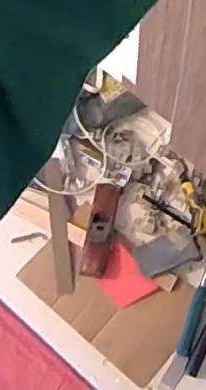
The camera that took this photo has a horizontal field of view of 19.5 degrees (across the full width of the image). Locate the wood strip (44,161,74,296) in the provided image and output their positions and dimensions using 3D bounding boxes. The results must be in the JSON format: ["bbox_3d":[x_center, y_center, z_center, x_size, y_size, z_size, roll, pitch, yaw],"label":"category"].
[{"bbox_3d":[-0.086,0.056,1.183,0.038,0.010,0.268,-7,68,-1],"label":"wood strip"}]

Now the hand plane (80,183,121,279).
[{"bbox_3d":[-0.003,0.059,1.150,0.057,0.046,0.193,7,53,5],"label":"hand plane"}]

